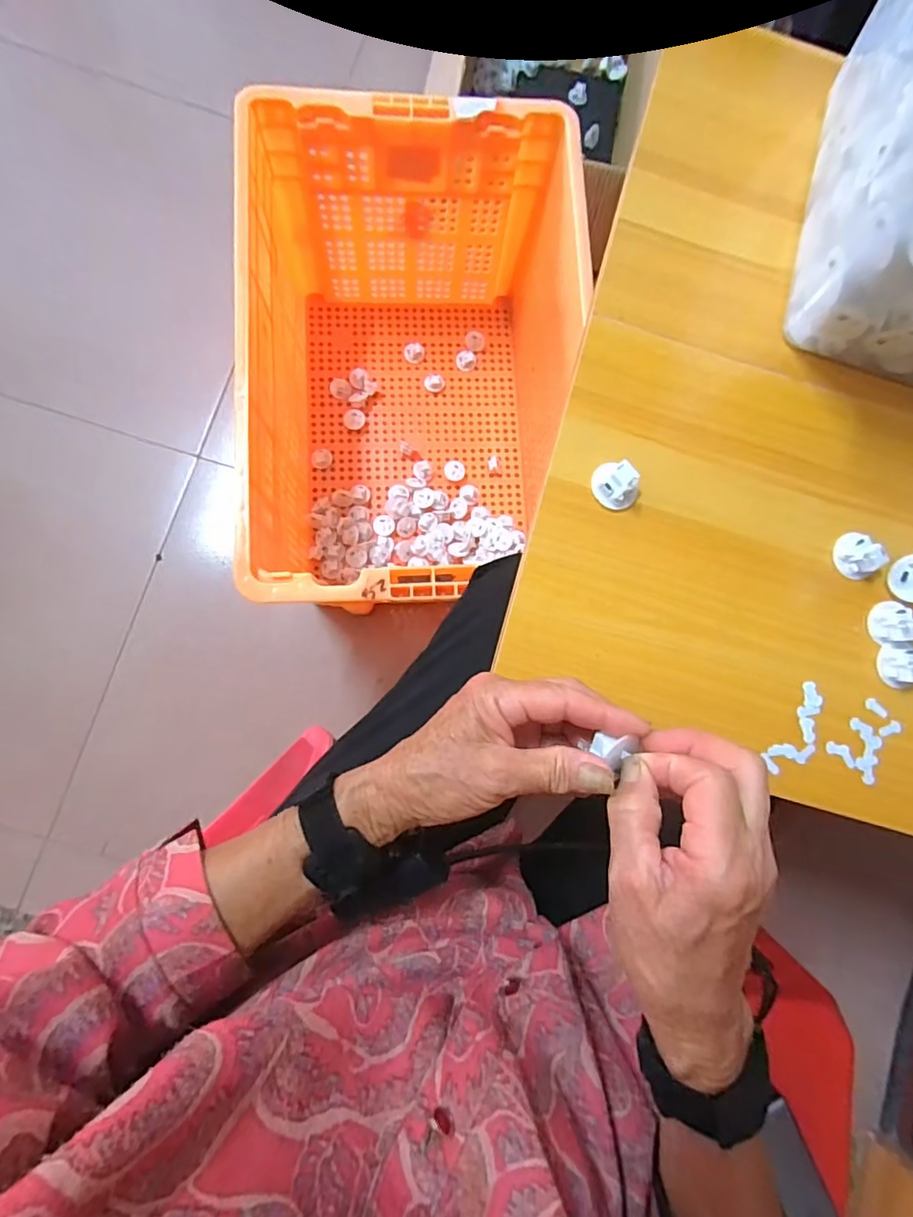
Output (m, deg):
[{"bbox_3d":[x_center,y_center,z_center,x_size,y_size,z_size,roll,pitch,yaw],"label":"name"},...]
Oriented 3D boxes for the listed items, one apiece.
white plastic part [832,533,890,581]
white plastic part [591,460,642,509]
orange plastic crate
[{"bbox_3d":[0.282,-0.038,0.380,0.026,0.016,0.029,-42,88,-9],"label":"white plastic part"},{"bbox_3d":[0.108,-0.085,0.368,0.027,0.016,0.032,-19,84,-7],"label":"white plastic part"},{"bbox_3d":[-0.057,-0.279,0.736,0.371,0.318,0.579,1,82,-5],"label":"orange plastic crate"}]

